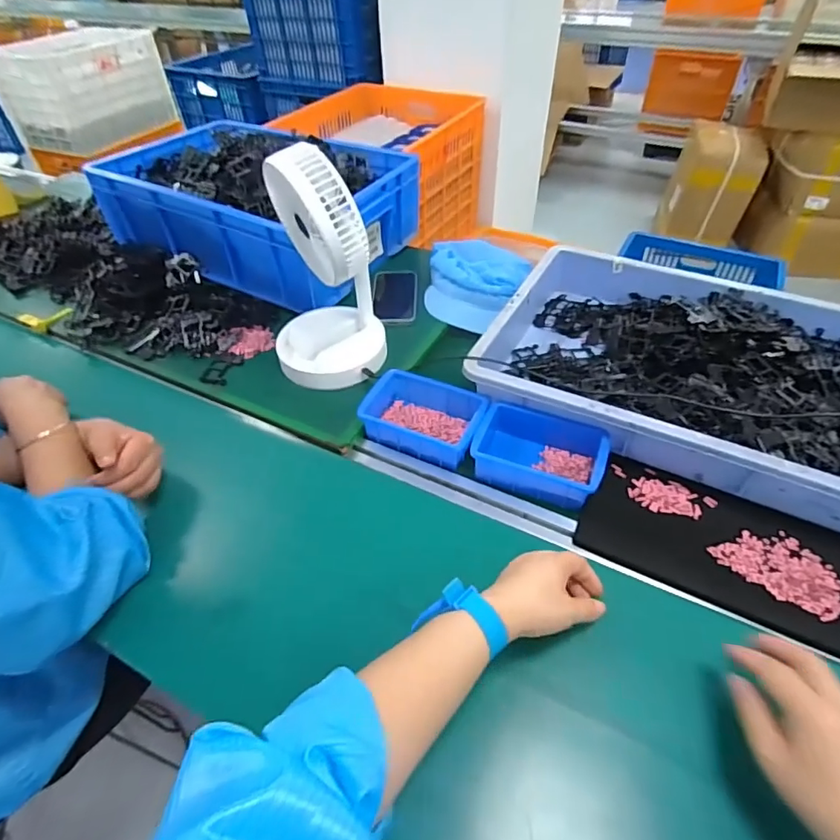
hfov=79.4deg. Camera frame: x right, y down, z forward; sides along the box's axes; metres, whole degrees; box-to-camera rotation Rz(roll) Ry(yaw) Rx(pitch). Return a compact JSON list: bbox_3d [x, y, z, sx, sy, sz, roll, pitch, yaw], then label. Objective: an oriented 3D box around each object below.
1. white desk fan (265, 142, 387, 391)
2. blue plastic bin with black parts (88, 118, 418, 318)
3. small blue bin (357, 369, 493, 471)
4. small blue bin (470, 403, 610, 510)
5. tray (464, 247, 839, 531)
[{"bbox_3d":[-0.137,-0.197,0.675,0.152,0.299,0.142,-11,47,-7],"label":"white desk fan"},{"bbox_3d":[-0.296,-0.401,0.934,0.507,0.180,0.323,21,51,21],"label":"blue plastic bin with black parts"},{"bbox_3d":[0.008,-0.002,0.680,0.155,0.065,0.108,17,49,18],"label":"small blue bin"},{"bbox_3d":[0.145,0.040,0.617,0.151,0.046,0.100,16,49,18],"label":"small blue bin"},{"bbox_3d":[0.377,-0.067,0.671,0.561,0.078,0.360,21,51,22],"label":"tray"}]

